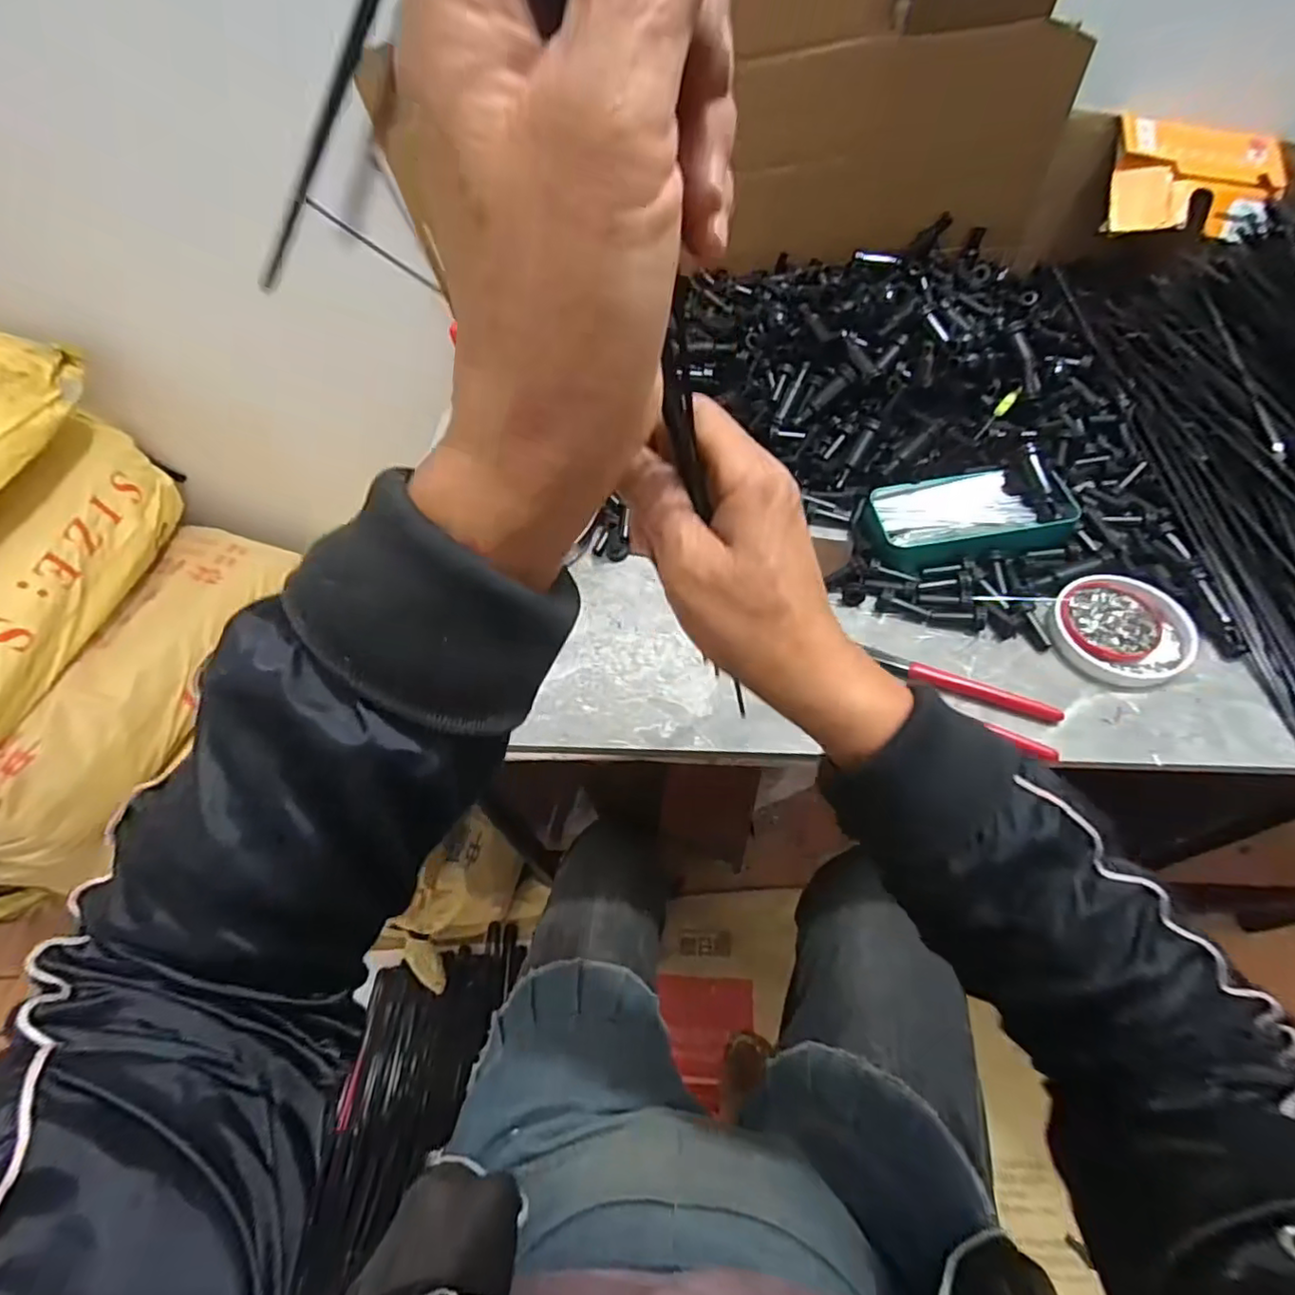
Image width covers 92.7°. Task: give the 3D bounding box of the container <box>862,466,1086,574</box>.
[{"bbox_3d":[0.254,-0.106,0.496,0.158,0.029,0.072,-9,56,-1],"label":"container"}]

